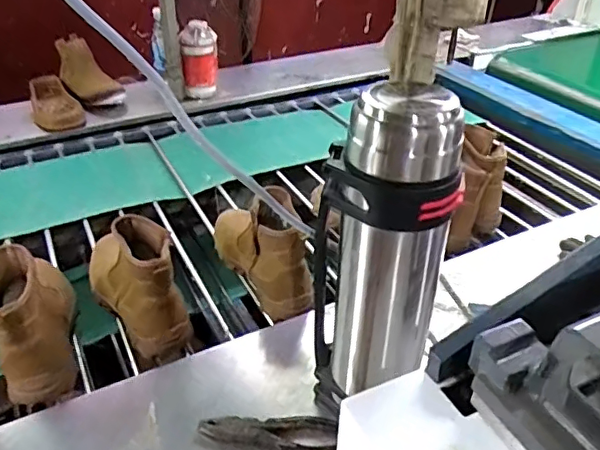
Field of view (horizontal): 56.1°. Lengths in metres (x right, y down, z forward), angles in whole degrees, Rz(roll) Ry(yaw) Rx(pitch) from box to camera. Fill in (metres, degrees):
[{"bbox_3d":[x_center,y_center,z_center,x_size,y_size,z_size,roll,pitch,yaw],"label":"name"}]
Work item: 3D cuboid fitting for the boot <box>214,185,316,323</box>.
[{"bbox_3d":[-0.067,0.018,0.905,0.097,0.156,0.244,-13,38,-18],"label":"boot"}]

